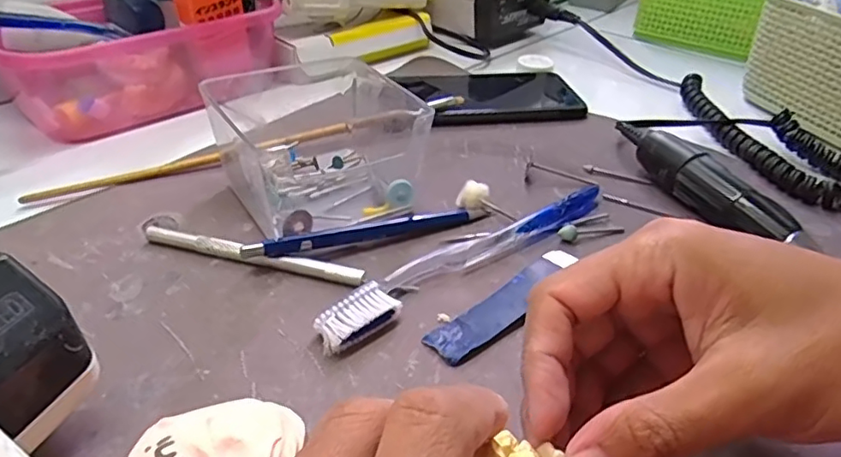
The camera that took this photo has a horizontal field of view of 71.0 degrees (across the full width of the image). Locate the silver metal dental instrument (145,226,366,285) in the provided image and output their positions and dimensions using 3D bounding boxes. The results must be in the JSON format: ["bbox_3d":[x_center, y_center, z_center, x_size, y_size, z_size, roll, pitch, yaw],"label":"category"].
[{"bbox_3d":[-0.083,0.013,0.289,0.115,0.008,0.007,11,36,11],"label":"silver metal dental instrument"}]

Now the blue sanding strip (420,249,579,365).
[{"bbox_3d":[0.041,0.034,0.271,0.091,0.007,0.021,-26,45,-35],"label":"blue sanding strip"}]

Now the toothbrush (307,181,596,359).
[{"bbox_3d":[0.027,0.010,0.297,0.186,0.011,0.027,-25,46,-32],"label":"toothbrush"}]

